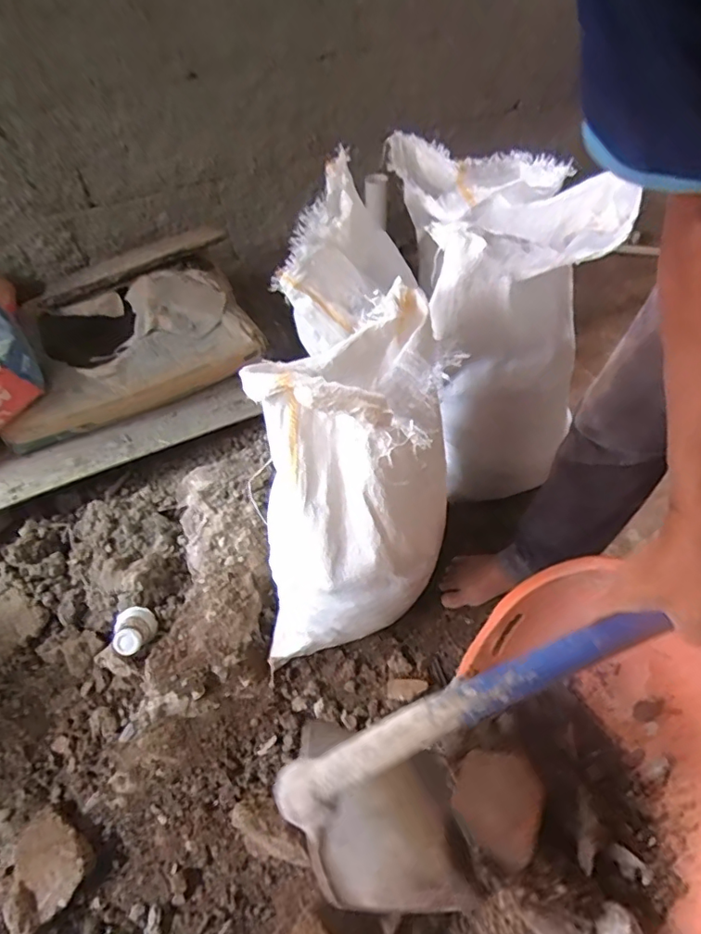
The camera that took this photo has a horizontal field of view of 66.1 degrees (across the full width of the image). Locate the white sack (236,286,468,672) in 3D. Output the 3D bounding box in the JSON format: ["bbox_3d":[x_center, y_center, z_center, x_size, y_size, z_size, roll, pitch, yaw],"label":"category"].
[{"bbox_3d":[-0.009,0.054,0.773,0.244,0.572,0.253,15,28,16],"label":"white sack"}]

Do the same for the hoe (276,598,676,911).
[{"bbox_3d":[0.256,0.198,0.508,0.645,0.273,0.146,-42,51,14],"label":"hoe"}]

